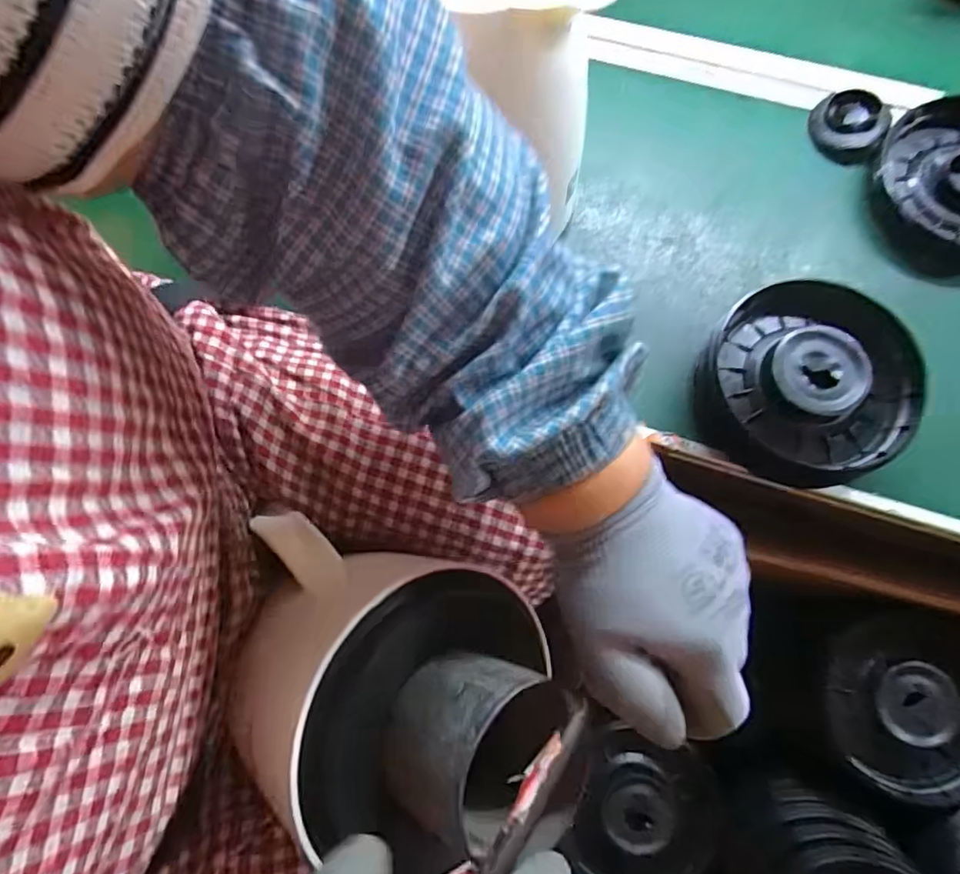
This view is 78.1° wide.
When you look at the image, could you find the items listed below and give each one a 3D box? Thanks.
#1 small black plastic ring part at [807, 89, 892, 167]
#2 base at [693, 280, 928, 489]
[{"bbox_3d":[0.309,-0.260,0.494,0.061,0.025,0.060,-1,72,2],"label":"small black plastic ring part"},{"bbox_3d":[0.233,-0.039,0.421,0.145,0.045,0.137,-1,72,2],"label":"base"}]

